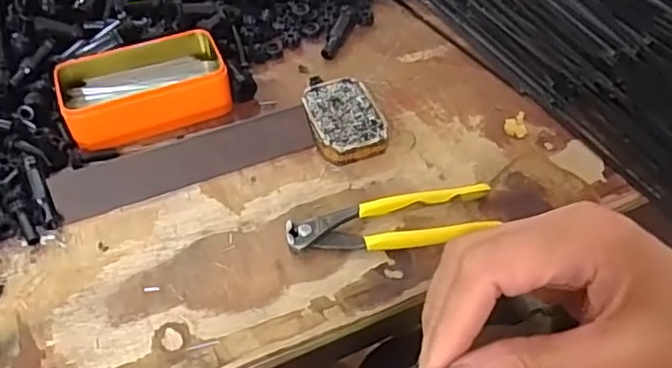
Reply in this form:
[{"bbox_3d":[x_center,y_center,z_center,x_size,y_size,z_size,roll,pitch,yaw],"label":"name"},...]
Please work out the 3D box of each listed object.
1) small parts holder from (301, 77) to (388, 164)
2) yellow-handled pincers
[{"bbox_3d":[0.007,-0.057,0.549,0.061,0.019,0.087,-15,51,-13],"label":"small parts holder"},{"bbox_3d":[0.044,0.033,0.484,0.162,0.014,0.048,-8,49,-7],"label":"yellow-handled pincers"}]

